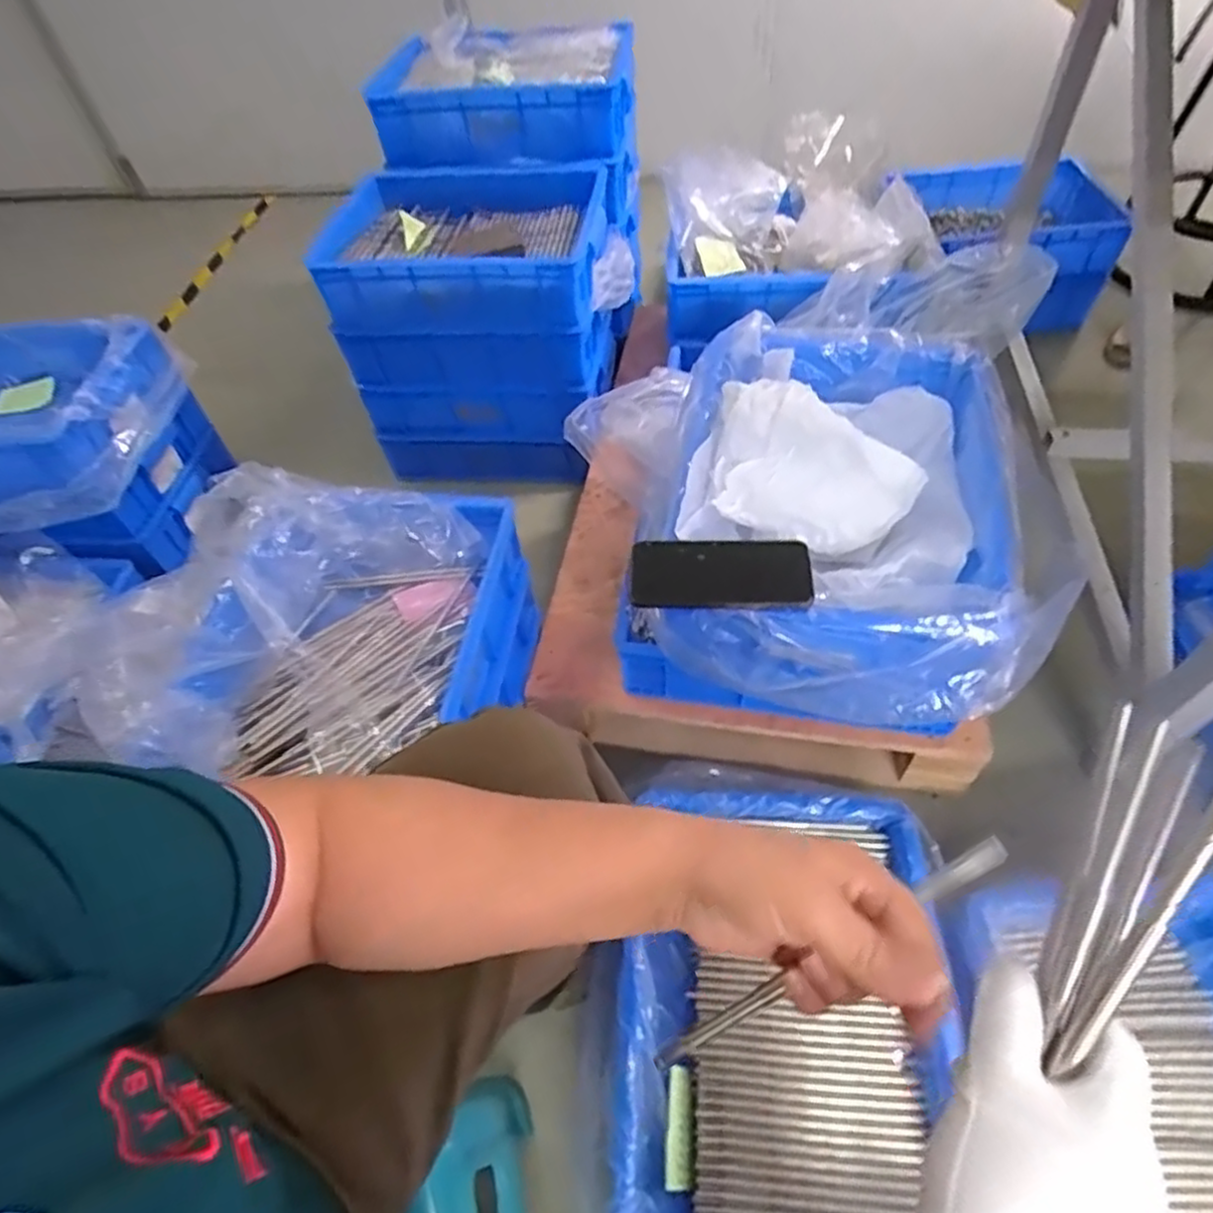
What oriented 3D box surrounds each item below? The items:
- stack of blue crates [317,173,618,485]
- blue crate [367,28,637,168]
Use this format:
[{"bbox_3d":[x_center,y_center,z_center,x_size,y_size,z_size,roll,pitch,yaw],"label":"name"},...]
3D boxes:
[{"bbox_3d":[-0.200,-0.448,1.180,0.400,0.402,0.267,2,53,7],"label":"stack of blue crates"},{"bbox_3d":[-0.161,-0.806,1.143,0.411,0.156,0.260,5,53,9],"label":"blue crate"}]

